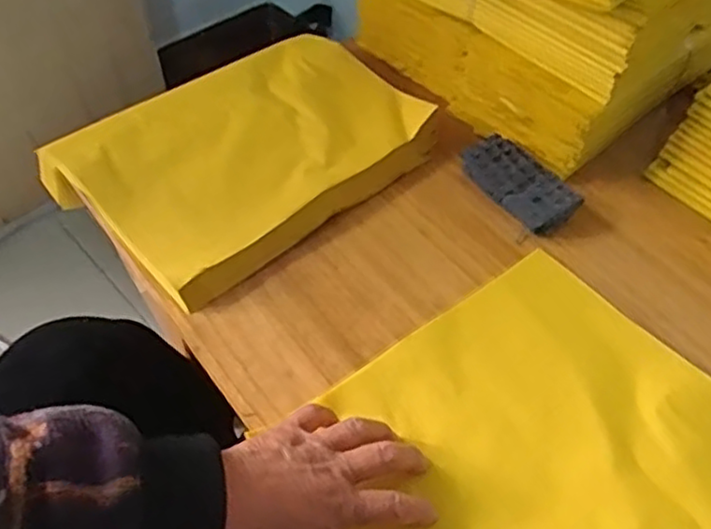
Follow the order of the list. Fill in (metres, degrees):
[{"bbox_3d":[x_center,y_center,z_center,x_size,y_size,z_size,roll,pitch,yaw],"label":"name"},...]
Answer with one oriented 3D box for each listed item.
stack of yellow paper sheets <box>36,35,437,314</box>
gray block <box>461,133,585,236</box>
[{"bbox_3d":[-0.106,-0.118,0.641,0.305,0.035,0.243,-34,63,-27],"label":"stack of yellow paper sheets"},{"bbox_3d":[0.145,-0.074,0.614,0.049,0.025,0.113,-31,62,-25],"label":"gray block"}]

